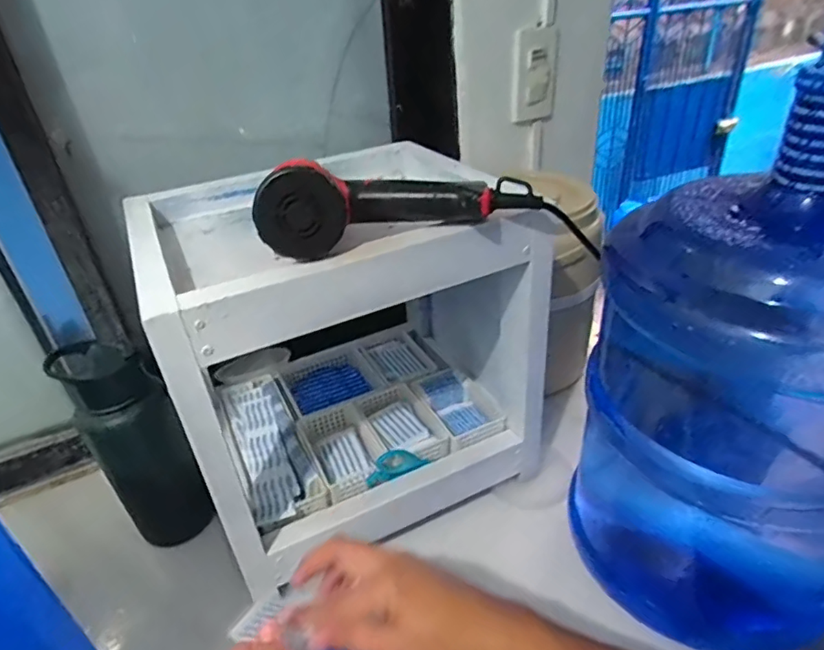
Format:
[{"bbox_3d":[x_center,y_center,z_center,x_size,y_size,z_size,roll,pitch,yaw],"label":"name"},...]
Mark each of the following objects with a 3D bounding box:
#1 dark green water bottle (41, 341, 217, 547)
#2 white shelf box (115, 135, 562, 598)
[{"bbox_3d":[-0.299,0.137,0.599,0.088,0.246,0.084,23,42,35],"label":"dark green water bottle"},{"bbox_3d":[-0.086,0.002,0.626,0.354,0.312,0.315,-19,36,-21],"label":"white shelf box"}]

